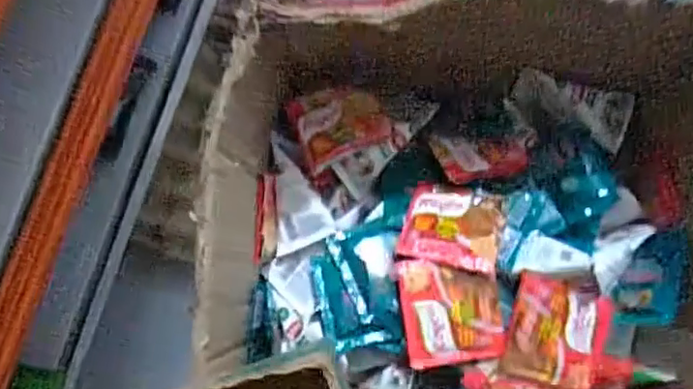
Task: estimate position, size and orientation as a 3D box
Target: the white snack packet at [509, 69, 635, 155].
[{"bbox_3d":[0.198,-0.074,0.538,0.104,0.021,0.050,13,81,4],"label":"white snack packet"}]

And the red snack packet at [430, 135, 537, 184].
[{"bbox_3d":[0.120,-0.032,0.521,0.087,0.010,0.048,-3,56,-9],"label":"red snack packet"}]

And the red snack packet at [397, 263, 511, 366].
[{"bbox_3d":[0.082,0.089,0.473,0.076,0.012,0.080,-8,80,0],"label":"red snack packet"}]

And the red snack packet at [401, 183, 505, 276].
[{"bbox_3d":[0.087,0.026,0.495,0.074,0.010,0.073,8,54,17],"label":"red snack packet"}]

